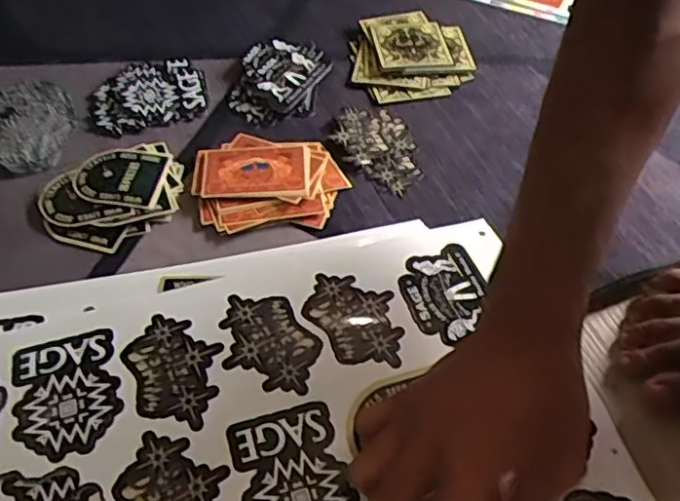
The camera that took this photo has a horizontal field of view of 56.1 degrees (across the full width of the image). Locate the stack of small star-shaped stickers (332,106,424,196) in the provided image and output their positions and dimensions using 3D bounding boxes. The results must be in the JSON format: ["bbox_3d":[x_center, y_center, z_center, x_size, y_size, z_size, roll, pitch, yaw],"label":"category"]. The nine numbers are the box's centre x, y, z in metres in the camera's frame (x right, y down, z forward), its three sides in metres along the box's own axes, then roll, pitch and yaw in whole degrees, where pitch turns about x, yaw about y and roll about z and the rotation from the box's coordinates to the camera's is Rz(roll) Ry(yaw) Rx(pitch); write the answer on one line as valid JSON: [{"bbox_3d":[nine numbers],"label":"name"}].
[{"bbox_3d":[0.030,-0.086,0.526,0.063,0.009,0.096,-9,52,-8],"label":"stack of small star-shaped stickers"}]

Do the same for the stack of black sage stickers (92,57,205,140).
[{"bbox_3d":[-0.171,-0.139,0.562,0.099,0.010,0.087,-24,56,-19],"label":"stack of black sage stickers"}]

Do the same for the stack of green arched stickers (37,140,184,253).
[{"bbox_3d":[-0.171,-0.045,0.488,0.106,0.009,0.084,-31,58,-23],"label":"stack of green arched stickers"}]

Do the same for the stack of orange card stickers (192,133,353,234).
[{"bbox_3d":[-0.055,-0.056,0.495,0.114,0.007,0.088,-4,52,-4],"label":"stack of orange card stickers"}]

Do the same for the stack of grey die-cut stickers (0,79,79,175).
[{"bbox_3d":[-0.274,-0.111,0.542,0.102,0.011,0.103,11,52,8],"label":"stack of grey die-cut stickers"}]

